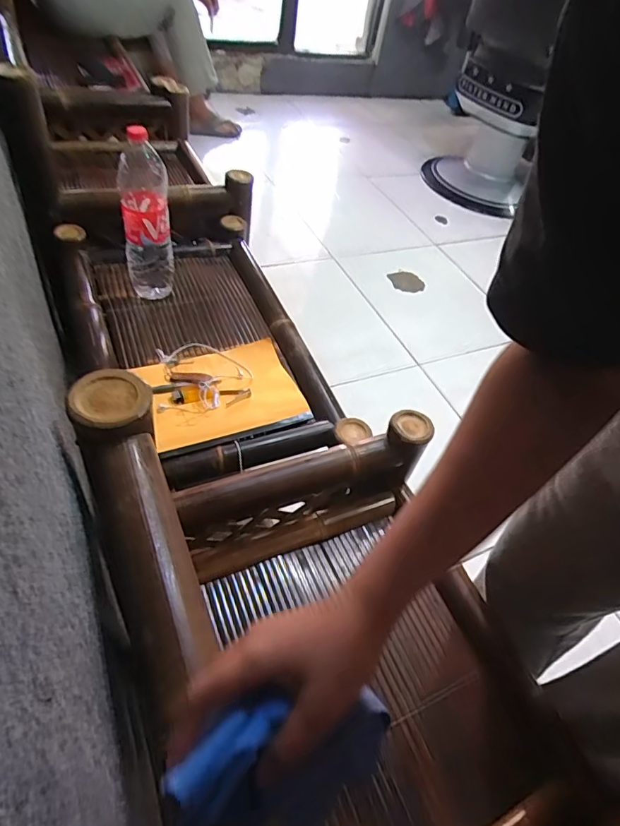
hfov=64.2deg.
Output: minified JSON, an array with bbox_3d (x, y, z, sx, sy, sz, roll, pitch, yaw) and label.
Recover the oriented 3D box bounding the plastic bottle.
[{"bbox_3d":[-0.310,-0.361,0.939,0.087,0.305,0.088,-6,52,-16],"label":"plastic bottle"}]

